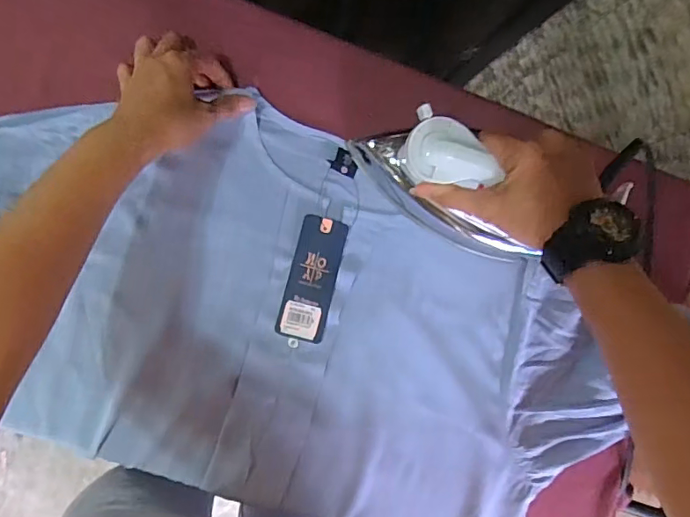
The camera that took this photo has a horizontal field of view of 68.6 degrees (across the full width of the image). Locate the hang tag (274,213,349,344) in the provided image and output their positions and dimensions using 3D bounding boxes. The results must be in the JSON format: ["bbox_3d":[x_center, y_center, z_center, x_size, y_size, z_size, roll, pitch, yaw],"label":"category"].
[{"bbox_3d":[-0.031,0.020,0.496,0.048,0.005,0.120,13,89,-5],"label":"hang tag"}]

